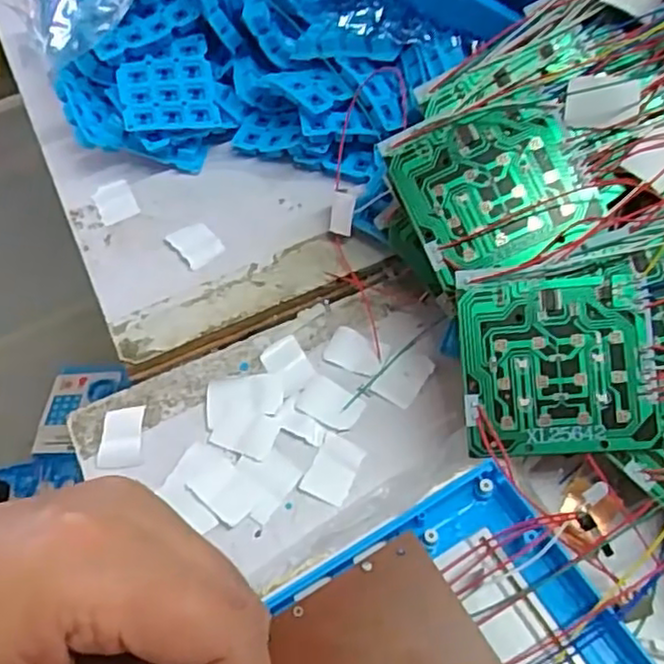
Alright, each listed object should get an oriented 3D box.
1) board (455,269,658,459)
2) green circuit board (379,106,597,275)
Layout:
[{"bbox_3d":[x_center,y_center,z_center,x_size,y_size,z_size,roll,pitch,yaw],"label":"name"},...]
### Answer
[{"bbox_3d":[0.087,0.012,0.272,0.071,0.004,0.070,-2,87,8],"label":"board"},{"bbox_3d":[0.066,-0.060,0.292,0.072,0.007,0.070,-23,81,8],"label":"green circuit board"}]

